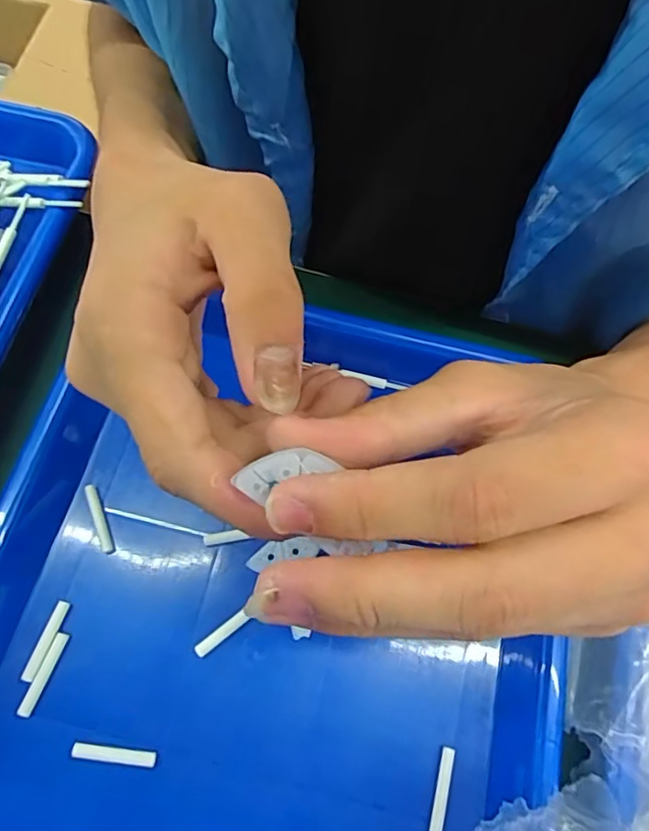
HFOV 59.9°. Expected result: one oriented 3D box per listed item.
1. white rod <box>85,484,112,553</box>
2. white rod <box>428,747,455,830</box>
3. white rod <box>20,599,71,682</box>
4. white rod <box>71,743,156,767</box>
[{"bbox_3d":[-0.107,0.049,0.267,0.005,0.004,0.034,-20,71,-10],"label":"white rod"},{"bbox_3d":[0.048,0.156,0.231,0.005,0.004,0.034,17,69,4],"label":"white rod"},{"bbox_3d":[-0.122,0.098,0.246,0.006,0.004,0.034,19,69,4],"label":"white rod"},{"bbox_3d":[-0.086,0.139,0.231,0.033,0.004,0.006,7,69,0],"label":"white rod"}]

